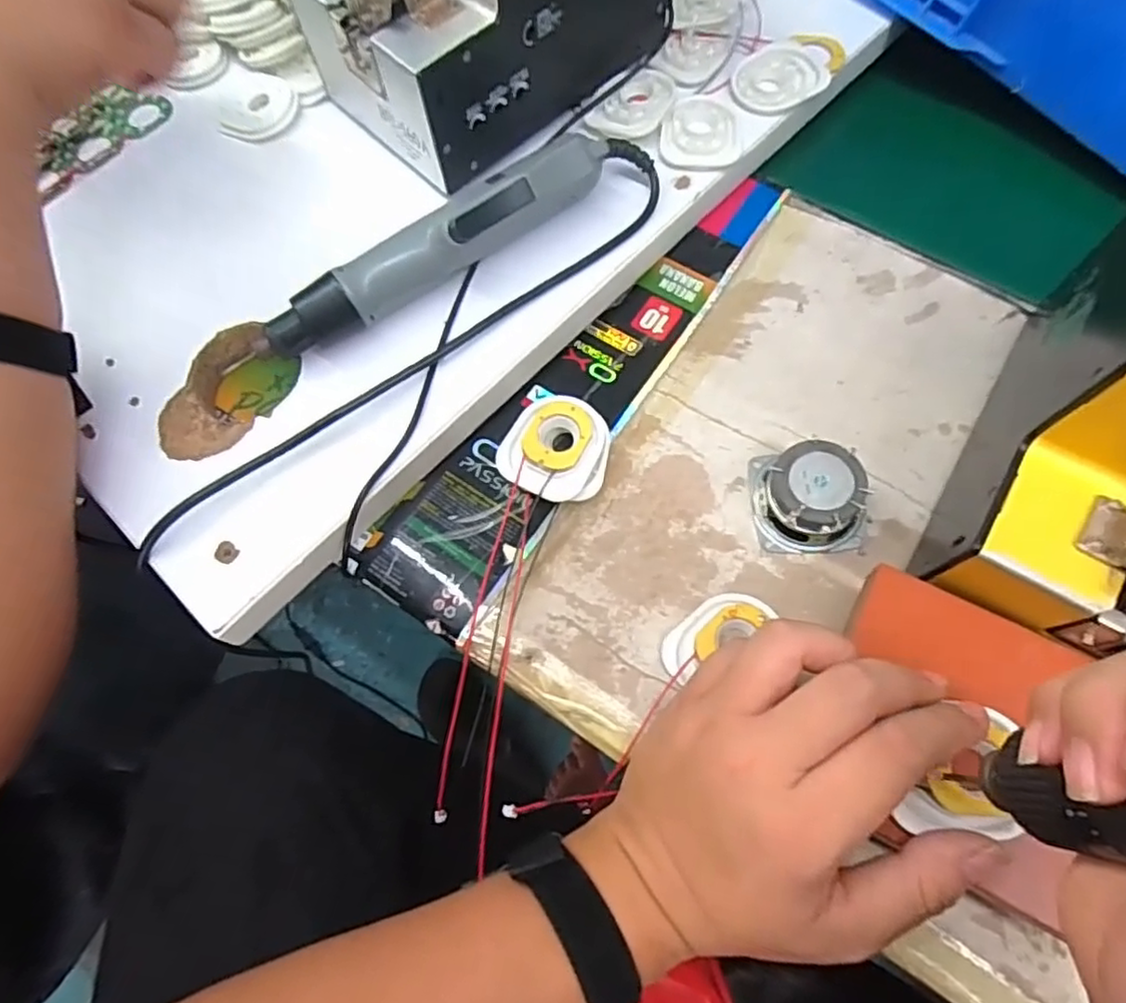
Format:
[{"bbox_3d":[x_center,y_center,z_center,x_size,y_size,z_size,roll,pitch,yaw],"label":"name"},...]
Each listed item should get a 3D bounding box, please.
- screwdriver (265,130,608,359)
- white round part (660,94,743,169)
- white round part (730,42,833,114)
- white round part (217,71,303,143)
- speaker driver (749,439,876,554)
[{"bbox_3d":[-0.064,-0.136,0.356,0.199,0.047,0.029,-33,71,-9],"label":"screwdriver"},{"bbox_3d":[0.084,-0.226,0.403,0.047,0.005,0.055,0,75,3],"label":"white round part"},{"bbox_3d":[0.138,-0.271,0.417,0.064,0.004,0.047,-24,70,-7],"label":"white round part"},{"bbox_3d":[-0.197,-0.256,0.426,0.051,0.007,0.056,-1,69,2],"label":"white round part"},{"bbox_3d":[0.128,-0.003,0.334,0.055,0.029,0.052,1,69,3],"label":"speaker driver"}]

